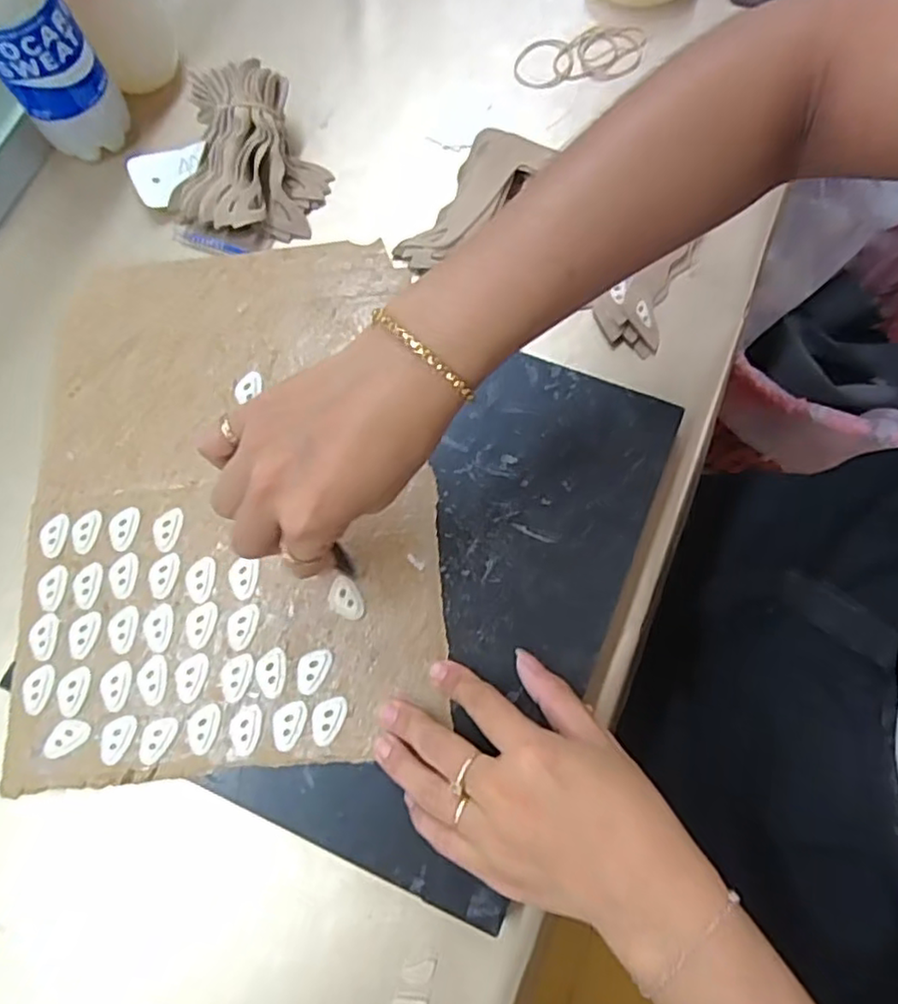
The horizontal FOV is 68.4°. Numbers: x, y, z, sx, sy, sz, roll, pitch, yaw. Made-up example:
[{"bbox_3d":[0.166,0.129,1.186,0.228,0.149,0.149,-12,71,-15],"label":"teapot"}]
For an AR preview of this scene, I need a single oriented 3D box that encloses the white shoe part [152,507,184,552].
[{"bbox_3d":[-0.166,0.016,0.389,0.016,0.004,0.026,9,74,5],"label":"white shoe part"}]

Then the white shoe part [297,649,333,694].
[{"bbox_3d":[-0.075,0.091,0.362,0.016,0.004,0.025,28,77,10],"label":"white shoe part"}]

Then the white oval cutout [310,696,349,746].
[{"bbox_3d":[-0.065,0.116,0.354,0.016,0.004,0.026,30,77,10],"label":"white oval cutout"}]

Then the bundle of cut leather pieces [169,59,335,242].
[{"bbox_3d":[-0.143,-0.247,0.468,0.104,0.051,0.105,-1,74,2],"label":"bundle of cut leather pieces"}]

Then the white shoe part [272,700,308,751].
[{"bbox_3d":[-0.087,0.119,0.354,0.017,0.004,0.025,11,75,5],"label":"white shoe part"}]

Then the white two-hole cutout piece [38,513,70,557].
[{"bbox_3d":[-0.235,0.019,0.391,0.017,0.004,0.026,6,74,4],"label":"white two-hole cutout piece"}]

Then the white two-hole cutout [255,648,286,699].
[{"bbox_3d":[-0.098,0.094,0.362,0.017,0.004,0.025,-9,74,0],"label":"white two-hole cutout"}]

